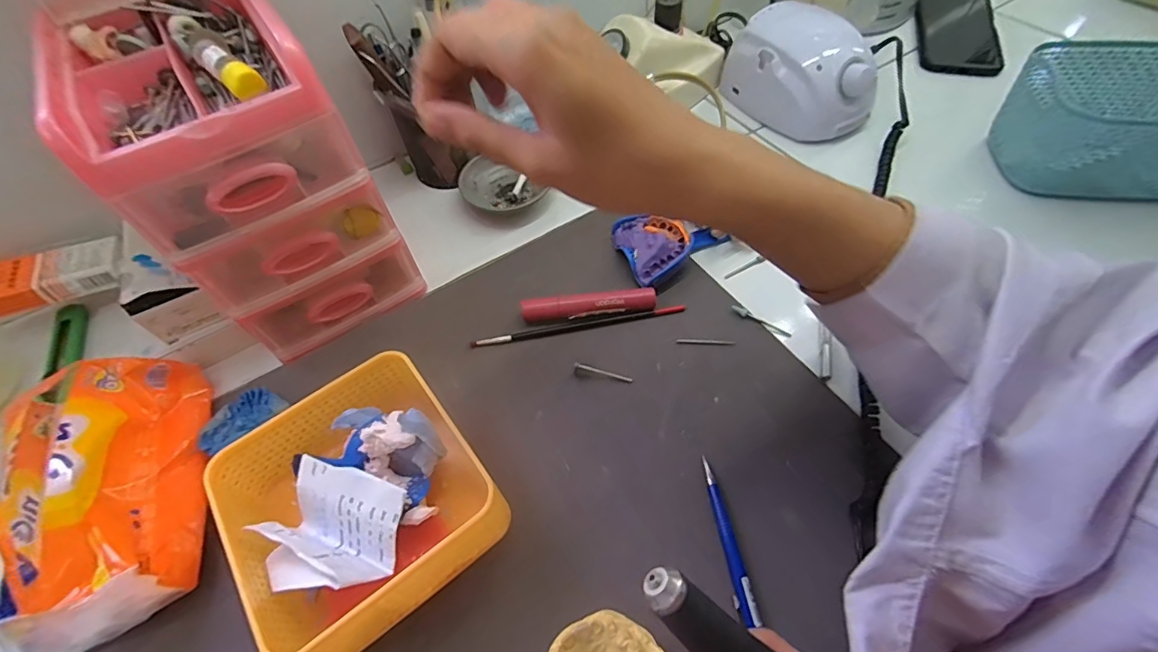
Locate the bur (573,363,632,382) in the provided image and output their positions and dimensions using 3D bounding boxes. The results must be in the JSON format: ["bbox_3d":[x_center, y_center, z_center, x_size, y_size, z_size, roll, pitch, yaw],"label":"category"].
[{"bbox_3d":[0.018,0.035,0.374,0.044,0.004,0.004,12,59,12],"label":"bur"}]

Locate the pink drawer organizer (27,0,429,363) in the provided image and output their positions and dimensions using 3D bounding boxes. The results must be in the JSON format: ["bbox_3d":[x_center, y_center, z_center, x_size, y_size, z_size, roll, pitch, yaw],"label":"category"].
[{"bbox_3d":[-0.240,-0.116,0.375,0.129,0.203,0.178,-32,61,-15],"label":"pink drawer organizer"}]

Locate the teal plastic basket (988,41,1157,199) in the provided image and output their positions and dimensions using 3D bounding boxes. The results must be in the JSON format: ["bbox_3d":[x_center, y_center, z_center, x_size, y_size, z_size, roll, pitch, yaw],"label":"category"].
[{"bbox_3d":[0.488,-0.179,0.438,0.190,0.078,0.121,7,58,9],"label":"teal plastic basket"}]

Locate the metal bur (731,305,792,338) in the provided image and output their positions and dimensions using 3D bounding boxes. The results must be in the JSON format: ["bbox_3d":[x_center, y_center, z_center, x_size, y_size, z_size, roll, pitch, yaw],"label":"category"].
[{"bbox_3d":[0.143,-0.005,0.391,0.049,0.004,0.007,28,64,20],"label":"metal bur"}]

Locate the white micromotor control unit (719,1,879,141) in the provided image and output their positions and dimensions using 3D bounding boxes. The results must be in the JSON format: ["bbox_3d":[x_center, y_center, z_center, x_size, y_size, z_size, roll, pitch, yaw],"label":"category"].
[{"bbox_3d":[0.228,-0.262,0.512,0.087,0.074,0.144,-30,60,-14],"label":"white micromotor control unit"}]

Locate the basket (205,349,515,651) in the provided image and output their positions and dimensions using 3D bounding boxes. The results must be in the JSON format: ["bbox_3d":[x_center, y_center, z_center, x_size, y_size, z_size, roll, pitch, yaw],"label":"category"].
[{"bbox_3d":[-0.130,0.101,0.304,0.131,0.066,0.137,-39,63,-19],"label":"basket"}]

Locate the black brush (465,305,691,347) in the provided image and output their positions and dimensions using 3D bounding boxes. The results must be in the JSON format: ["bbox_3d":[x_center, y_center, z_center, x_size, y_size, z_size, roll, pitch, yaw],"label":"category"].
[{"bbox_3d":[0.000,0.000,0.399,0.171,0.005,0.007,-9,57,-2],"label":"black brush"}]

